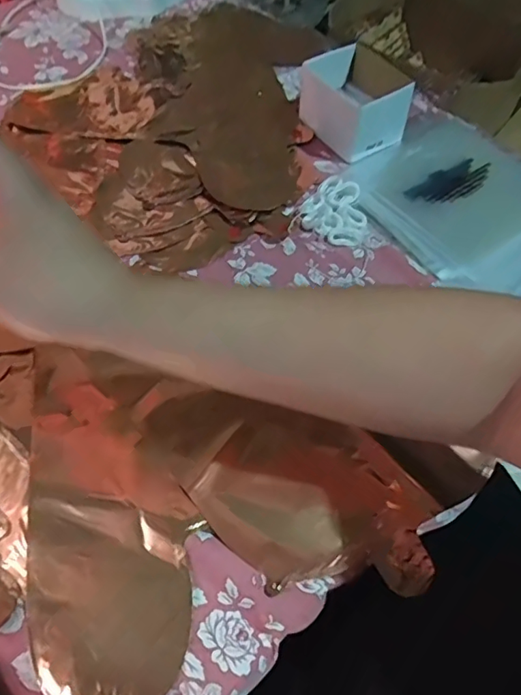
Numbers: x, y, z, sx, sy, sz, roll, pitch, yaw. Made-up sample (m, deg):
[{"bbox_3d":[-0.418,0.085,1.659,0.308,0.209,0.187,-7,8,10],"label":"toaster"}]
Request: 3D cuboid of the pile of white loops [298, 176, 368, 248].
[{"bbox_3d":[0.092,-0.162,0.597,0.078,0.022,0.093,27,61,15],"label":"pile of white loops"}]

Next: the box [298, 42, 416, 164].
[{"bbox_3d":[0.120,-0.319,0.665,0.100,0.076,0.133,-31,64,-20],"label":"box"}]

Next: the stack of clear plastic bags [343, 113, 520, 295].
[{"bbox_3d":[0.244,-0.181,0.615,0.225,0.026,0.263,-31,64,-20],"label":"stack of clear plastic bags"}]

